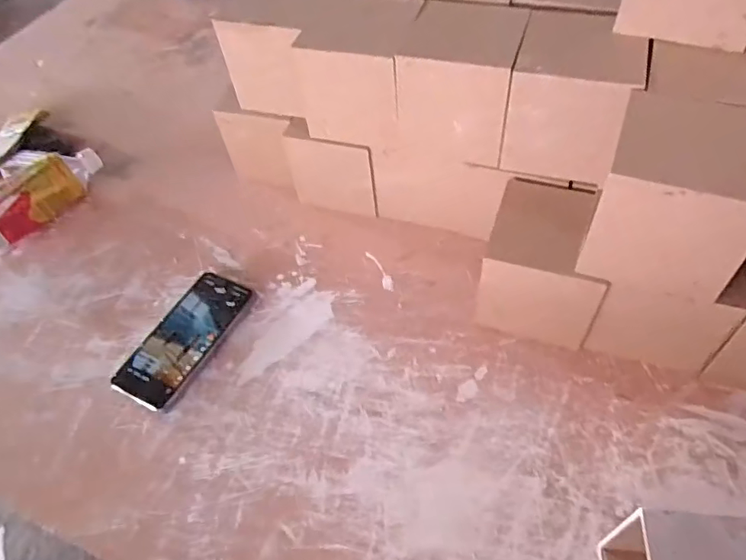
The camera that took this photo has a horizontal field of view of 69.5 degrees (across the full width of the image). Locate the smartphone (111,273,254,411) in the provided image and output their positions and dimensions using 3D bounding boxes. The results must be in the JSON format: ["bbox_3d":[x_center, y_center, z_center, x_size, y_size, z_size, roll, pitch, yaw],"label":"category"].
[{"bbox_3d":[-0.204,0.060,0.583,0.083,0.015,0.163,17,56,18],"label":"smartphone"}]

